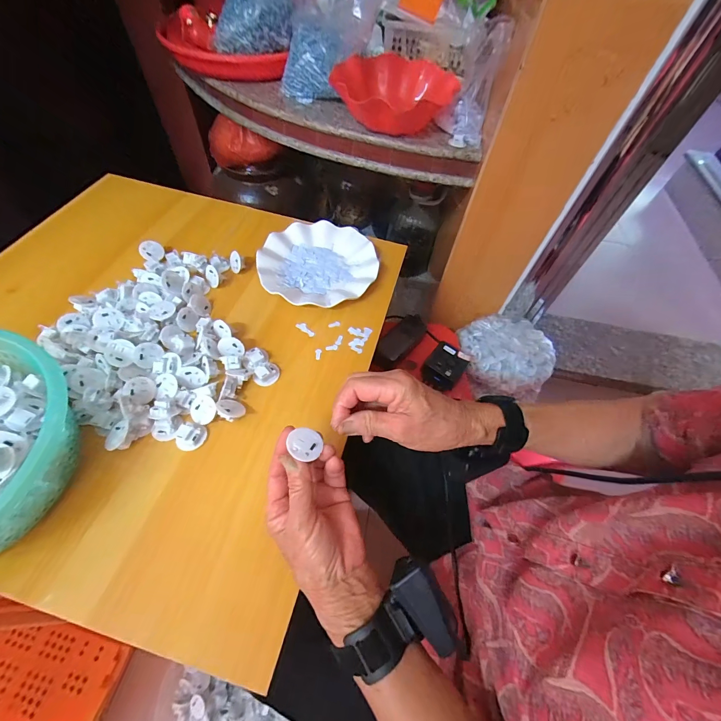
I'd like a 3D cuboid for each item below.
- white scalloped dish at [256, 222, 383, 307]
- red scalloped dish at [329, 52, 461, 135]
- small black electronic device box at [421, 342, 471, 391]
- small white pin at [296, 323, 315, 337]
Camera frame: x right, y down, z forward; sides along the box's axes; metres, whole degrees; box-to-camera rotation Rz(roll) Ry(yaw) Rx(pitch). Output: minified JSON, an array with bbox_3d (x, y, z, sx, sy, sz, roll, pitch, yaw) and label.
[{"bbox_3d":[-0.066,-0.153,0.532,0.177,0.023,0.179,2,58,-3],"label":"white scalloped dish"},{"bbox_3d":[0.063,-0.493,0.629,0.239,0.065,0.196,-9,59,-10],"label":"red scalloped dish"},{"bbox_3d":[0.178,0.011,0.706,0.075,0.040,0.083,32,61,15],"label":"small black electronic device box"},{"bbox_3d":[-0.078,-0.046,0.479,0.032,0.004,0.011,34,62,16],"label":"small white pin"}]

